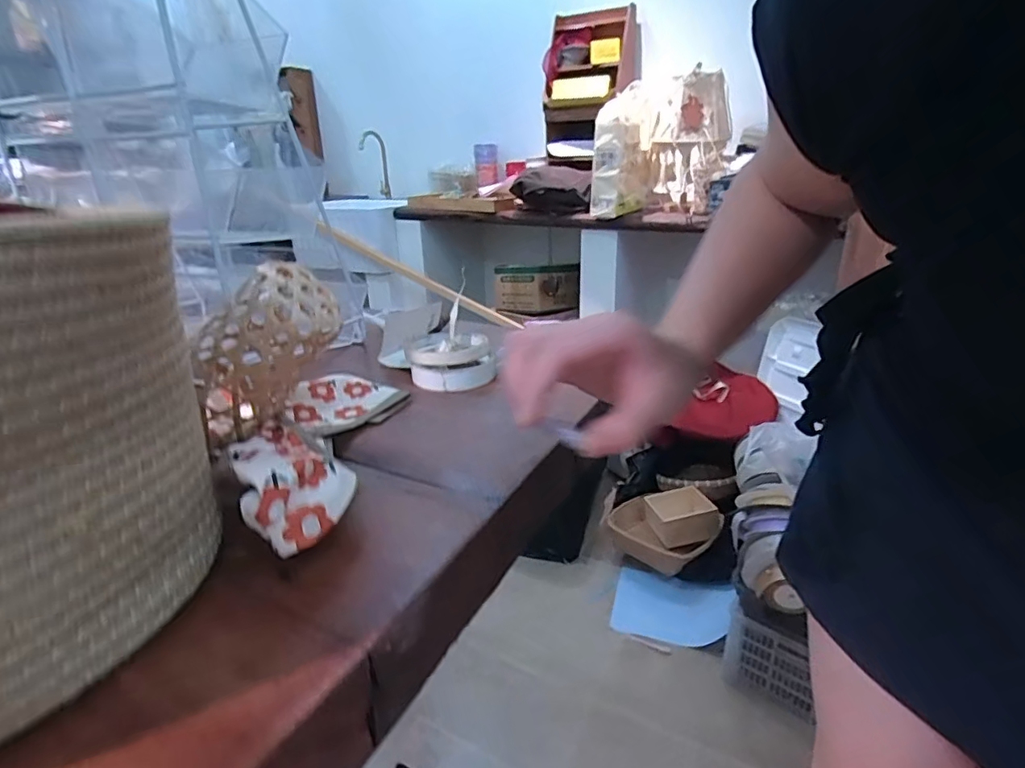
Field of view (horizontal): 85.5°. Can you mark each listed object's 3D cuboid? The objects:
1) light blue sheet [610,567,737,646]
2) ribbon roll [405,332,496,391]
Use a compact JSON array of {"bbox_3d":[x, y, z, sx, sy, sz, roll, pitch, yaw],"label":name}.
[{"bbox_3d":[0.387,0.541,1.354,0.286,0.047,0.211,11,24,24],"label":"light blue sheet"},{"bbox_3d":[-0.067,-0.028,0.579,0.081,0.032,0.103,-6,23,-16],"label":"ribbon roll"}]

